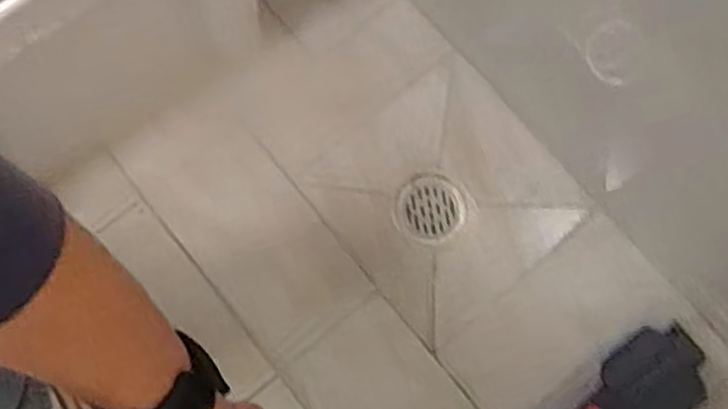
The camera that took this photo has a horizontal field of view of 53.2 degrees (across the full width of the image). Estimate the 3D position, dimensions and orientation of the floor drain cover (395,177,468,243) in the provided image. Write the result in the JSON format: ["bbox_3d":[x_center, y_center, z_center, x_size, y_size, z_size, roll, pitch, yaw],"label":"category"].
[{"bbox_3d":[0.089,0.006,0.985,0.092,0.006,0.089,-18,77,-1],"label":"floor drain cover"}]

